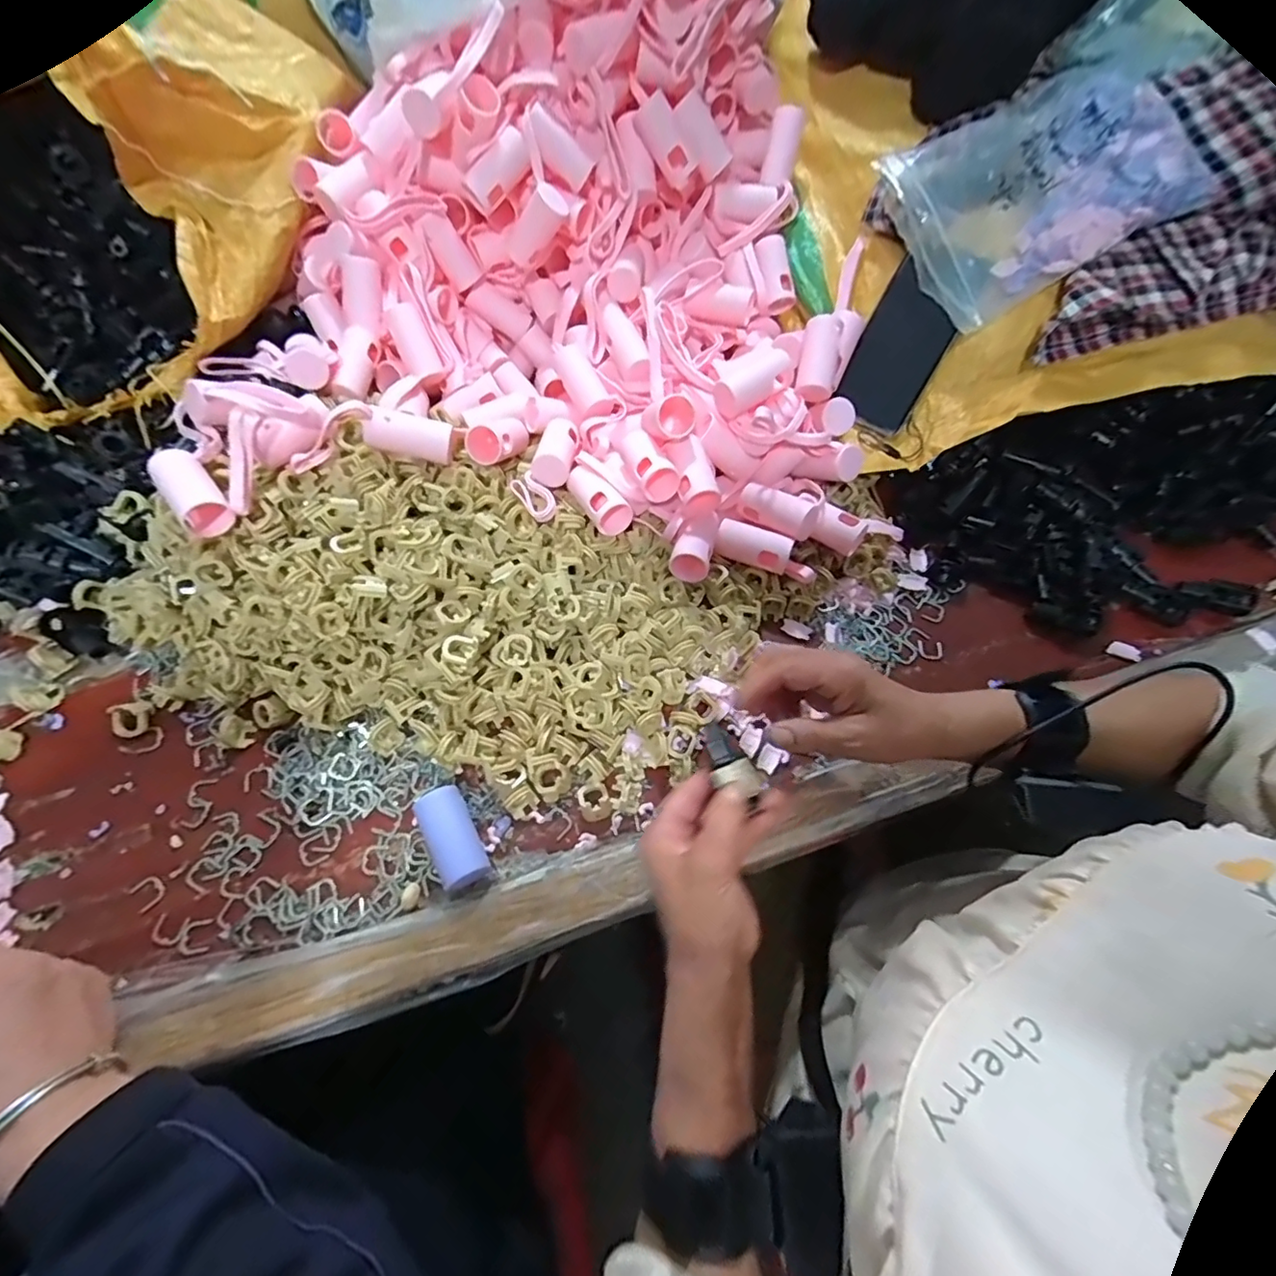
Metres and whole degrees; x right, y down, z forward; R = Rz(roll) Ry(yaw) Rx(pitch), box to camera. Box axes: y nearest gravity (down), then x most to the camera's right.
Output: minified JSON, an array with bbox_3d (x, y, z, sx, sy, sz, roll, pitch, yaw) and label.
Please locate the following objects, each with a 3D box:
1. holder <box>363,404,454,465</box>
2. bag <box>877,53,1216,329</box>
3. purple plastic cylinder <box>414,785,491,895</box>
[{"bbox_3d":[-0.177,-0.159,0.436,0.062,0.024,0.031,8,89,-24],"label":"holder"},{"bbox_3d":[0.335,-0.378,0.471,0.224,0.092,0.158,-21,67,-11],"label":"bag"},{"bbox_3d":[-0.125,0.134,0.378,0.029,0.029,0.065,-27,68,-14],"label":"purple plastic cylinder"}]

